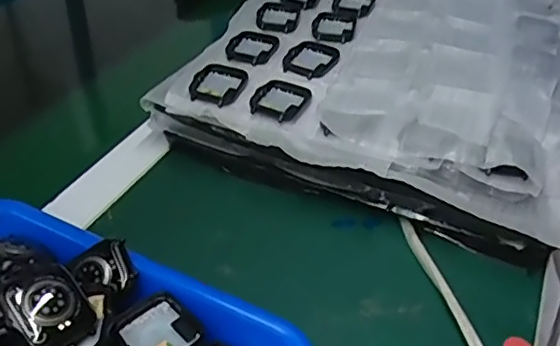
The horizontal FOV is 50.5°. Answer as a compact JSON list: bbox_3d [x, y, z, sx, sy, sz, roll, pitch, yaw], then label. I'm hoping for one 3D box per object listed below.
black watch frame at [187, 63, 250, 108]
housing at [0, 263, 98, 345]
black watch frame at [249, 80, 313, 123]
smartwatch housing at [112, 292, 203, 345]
[{"bbox_3d":[-0.046,-0.067,0.449,0.038,0.010,0.043,16,40,17],"label":"black watch frame"},{"bbox_3d":[-0.113,0.065,0.294,0.036,0.010,0.042,-25,70,-43],"label":"housing"},{"bbox_3d":[0.000,-0.053,0.438,0.034,0.012,0.046,22,43,24],"label":"black watch frame"},{"bbox_3d":[-0.063,0.083,0.308,0.039,0.008,0.036,31,47,32],"label":"smartwatch housing"}]

